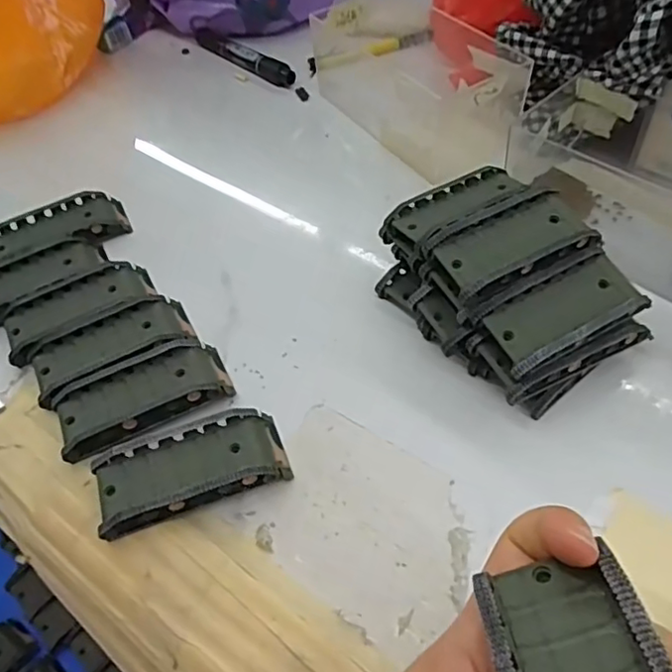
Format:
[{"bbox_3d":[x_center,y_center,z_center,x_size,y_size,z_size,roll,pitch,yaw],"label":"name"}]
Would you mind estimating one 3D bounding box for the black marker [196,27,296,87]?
[{"bbox_3d":[-0.093,-0.280,0.594,0.023,0.016,0.137,-40,60,-22],"label":"black marker"}]

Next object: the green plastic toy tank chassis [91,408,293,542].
[{"bbox_3d":[-0.077,0.068,0.317,0.095,0.022,0.047,-20,54,-10],"label":"green plastic toy tank chassis"}]

